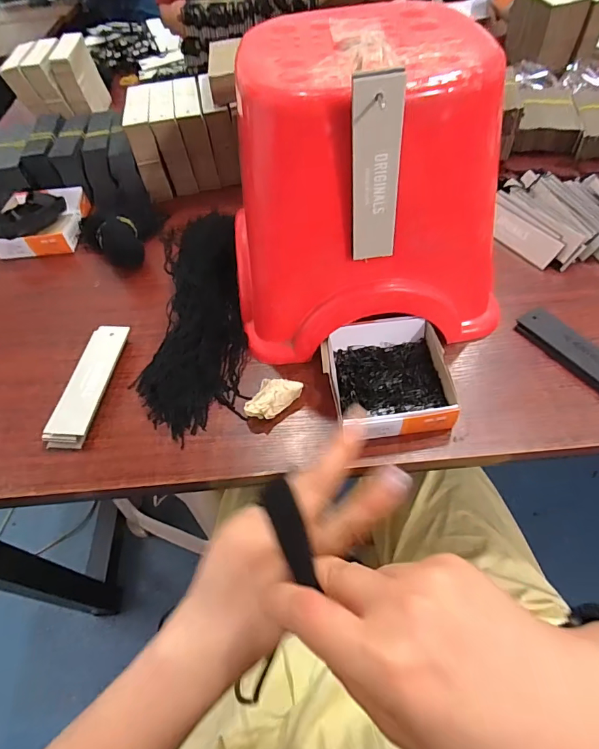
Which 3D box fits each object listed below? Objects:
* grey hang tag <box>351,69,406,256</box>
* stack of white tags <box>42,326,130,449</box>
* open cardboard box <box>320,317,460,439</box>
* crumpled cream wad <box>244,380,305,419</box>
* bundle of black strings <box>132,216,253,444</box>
[{"bbox_3d":[0.053,-0.137,0.299,0.033,0.125,0.008,-7,50,3],"label":"grey hang tag"},{"bbox_3d":[-0.203,0.007,0.412,0.040,0.015,0.132,1,53,6],"label":"stack of white tags"},{"bbox_3d":[0.078,0.002,0.386,0.107,0.031,0.118,-8,53,0],"label":"open cardboard box"},{"bbox_3d":[-0.026,0.020,0.387,0.054,0.023,0.030,-30,56,-16],"label":"crumpled cream wad"},{"bbox_3d":[-0.116,-0.084,0.465,0.107,0.032,0.326,-8,53,0],"label":"bundle of black strings"}]

